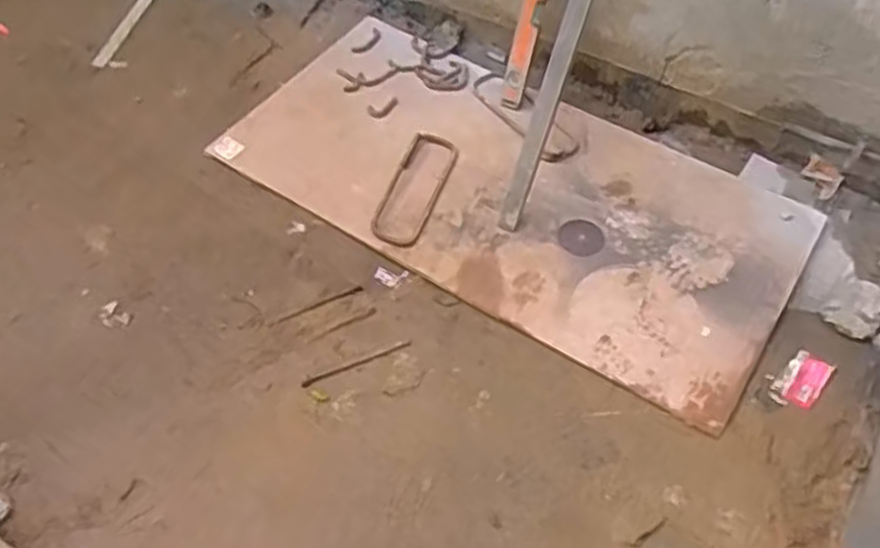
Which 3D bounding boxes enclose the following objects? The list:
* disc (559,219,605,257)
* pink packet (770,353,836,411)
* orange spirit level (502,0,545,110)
[{"bbox_3d":[0.299,-0.079,1.637,0.093,0.004,0.102,-1,53,1],"label":"disc"},{"bbox_3d":[0.666,0.198,1.433,0.069,0.005,0.133,36,61,25],"label":"pink packet"},{"bbox_3d":[0.208,-0.595,1.764,0.055,0.446,0.029,26,34,20],"label":"orange spirit level"}]

